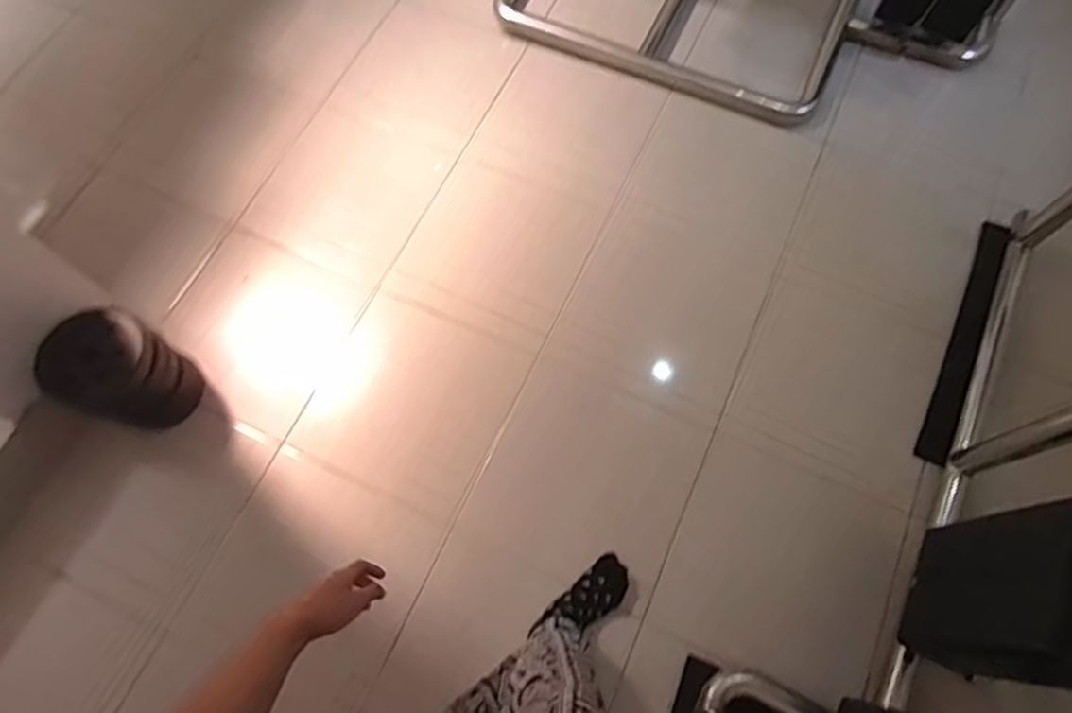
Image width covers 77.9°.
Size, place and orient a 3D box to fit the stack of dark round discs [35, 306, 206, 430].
[{"bbox_3d":[-0.820,0.034,1.335,0.204,0.247,0.186,21,74,5],"label":"stack of dark round discs"}]

